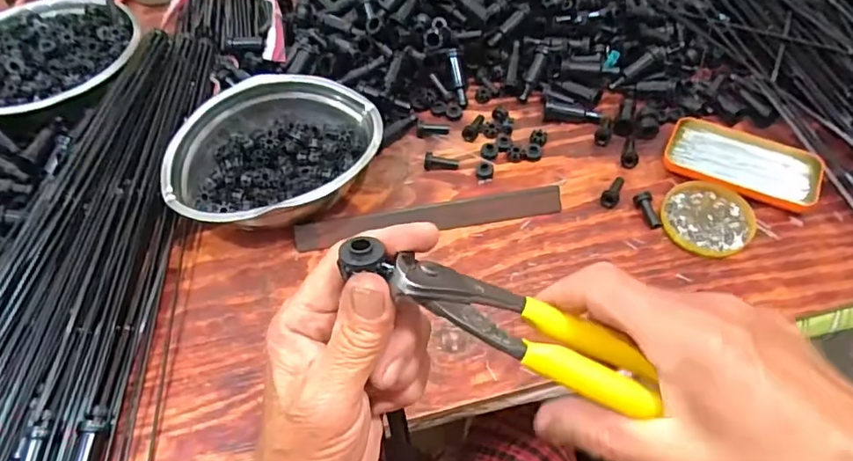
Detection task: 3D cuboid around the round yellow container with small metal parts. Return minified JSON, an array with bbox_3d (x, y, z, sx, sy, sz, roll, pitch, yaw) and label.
[{"bbox_3d":[0.273,-0.014,0.525,0.078,0.014,0.081,-2,50,3],"label":"round yellow container with small metal parts"}]

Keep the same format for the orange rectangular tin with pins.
[{"bbox_3d":[0.327,-0.070,0.561,0.144,0.021,0.083,24,56,23],"label":"orange rectangular tin with pins"}]

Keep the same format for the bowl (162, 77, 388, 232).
[{"bbox_3d":[-0.159,-0.082,0.562,0.218,0.074,0.188,-25,52,-16],"label":"bowl"}]

